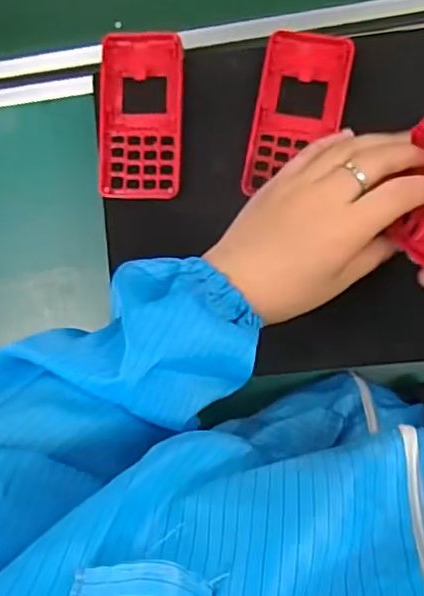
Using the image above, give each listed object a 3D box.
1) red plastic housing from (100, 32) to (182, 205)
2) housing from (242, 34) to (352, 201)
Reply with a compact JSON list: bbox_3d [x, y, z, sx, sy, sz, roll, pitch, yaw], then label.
[{"bbox_3d":[-0.054,-0.141,0.480,0.063,0.012,0.126,2,89,7],"label":"red plastic housing"},{"bbox_3d":[0.064,-0.136,0.463,0.062,0.016,0.122,11,90,7],"label":"housing"}]

